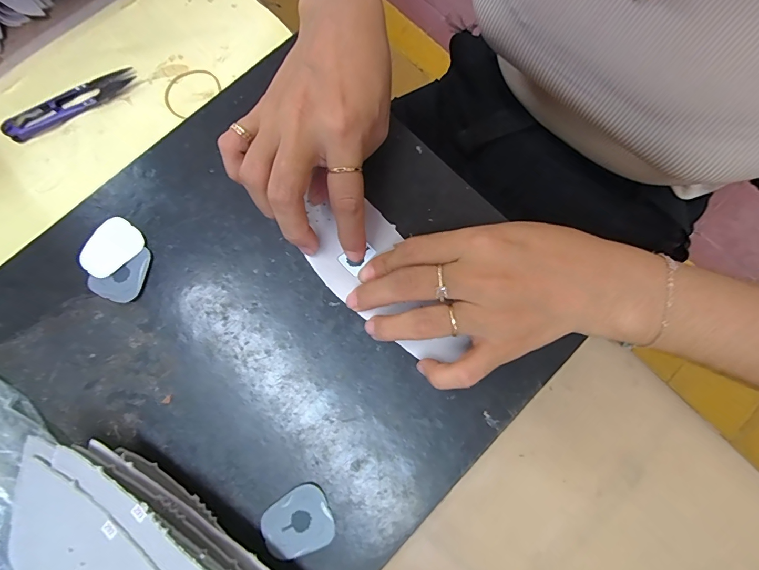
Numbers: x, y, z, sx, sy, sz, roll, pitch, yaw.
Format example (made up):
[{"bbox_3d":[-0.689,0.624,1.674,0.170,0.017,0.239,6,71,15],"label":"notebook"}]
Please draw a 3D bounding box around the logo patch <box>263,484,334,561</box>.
[{"bbox_3d":[-0.047,0.136,0.216,0.038,0.004,0.033,-26,80,-5],"label":"logo patch"}]

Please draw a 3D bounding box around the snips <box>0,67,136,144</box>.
[{"bbox_3d":[-0.237,-0.140,0.293,0.101,0.007,0.020,-32,80,-6],"label":"snips"}]

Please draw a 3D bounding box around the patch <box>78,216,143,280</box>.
[{"bbox_3d":[-0.175,-0.025,0.247,0.032,0.004,0.039,38,81,7],"label":"patch"}]

